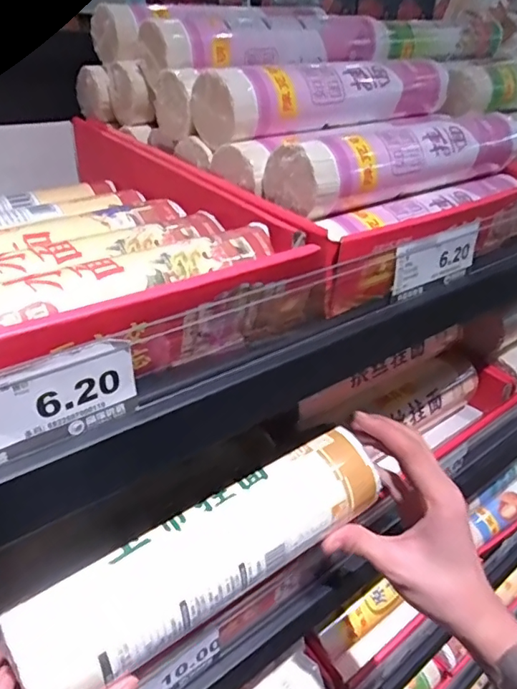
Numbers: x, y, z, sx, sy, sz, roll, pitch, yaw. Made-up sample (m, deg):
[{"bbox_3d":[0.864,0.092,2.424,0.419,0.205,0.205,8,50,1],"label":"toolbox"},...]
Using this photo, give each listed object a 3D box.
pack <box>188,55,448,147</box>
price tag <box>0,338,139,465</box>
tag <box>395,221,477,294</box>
[{"bbox_3d":[0.058,-0.199,0.405,0.233,0.046,0.055,-23,35,-34],"label":"pack"},{"bbox_3d":[-0.092,0.026,0.205,0.089,0.038,0.004,-21,34,-32],"label":"price tag"},{"bbox_3d":[0.122,-0.059,0.346,0.086,0.032,0.004,-20,34,-31],"label":"tag"}]

